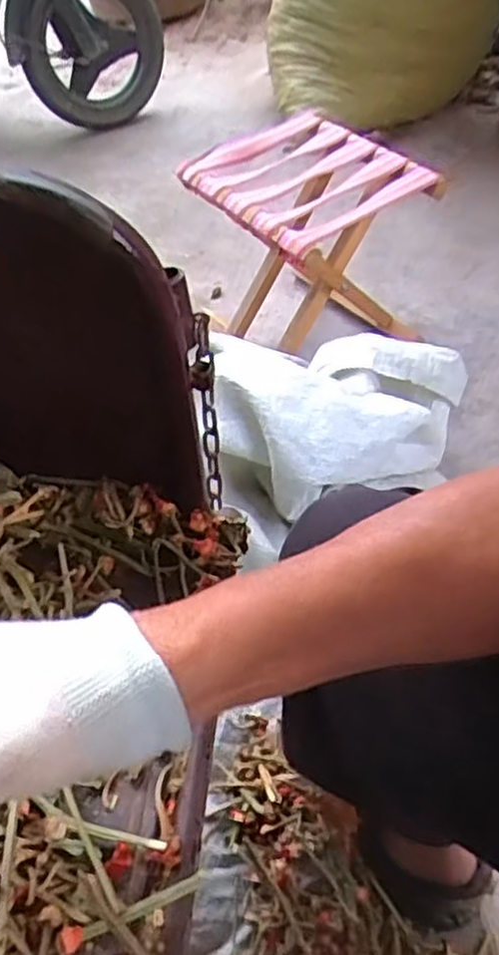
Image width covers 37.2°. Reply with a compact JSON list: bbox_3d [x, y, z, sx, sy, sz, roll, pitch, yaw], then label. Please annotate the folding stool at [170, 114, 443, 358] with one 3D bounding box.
[{"bbox_3d":[0.109,-0.352,1.156,0.307,0.336,0.310,-26,53,-19],"label":"folding stool"}]

